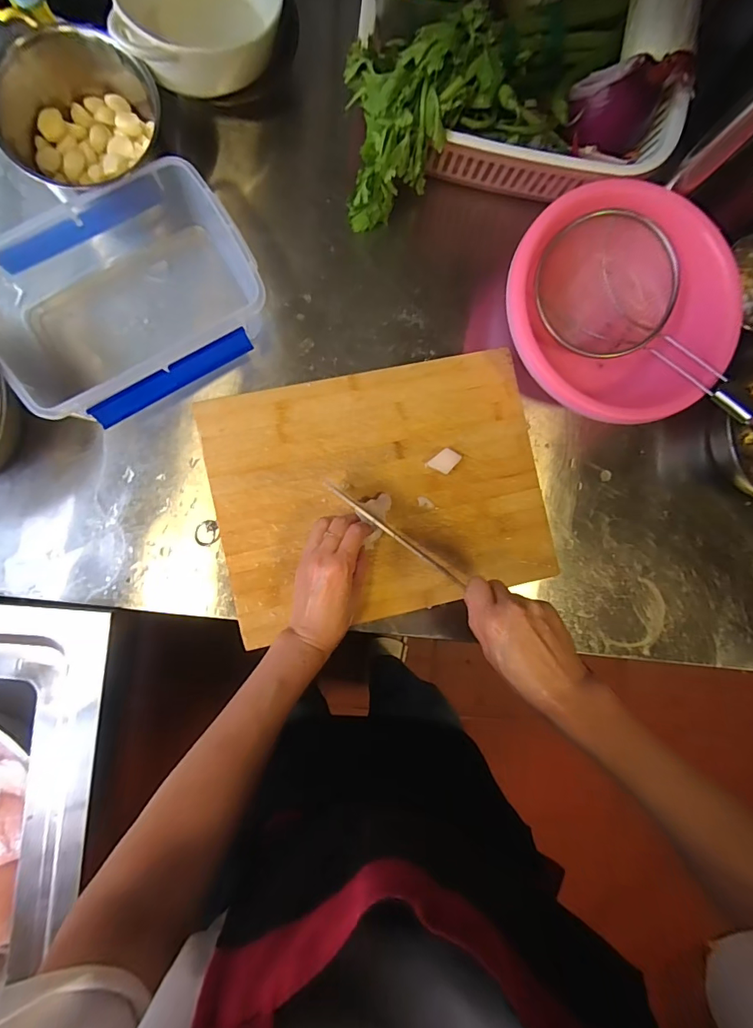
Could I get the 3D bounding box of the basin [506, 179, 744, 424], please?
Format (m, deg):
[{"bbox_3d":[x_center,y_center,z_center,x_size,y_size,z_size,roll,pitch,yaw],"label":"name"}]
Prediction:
[{"bbox_3d":[0.268,-0.224,0.527,0.251,0.094,0.242,0,89,-6],"label":"basin"}]

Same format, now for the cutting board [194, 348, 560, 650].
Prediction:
[{"bbox_3d":[0.009,-0.024,0.522,0.366,0.017,0.273,-12,90,-6],"label":"cutting board"}]

